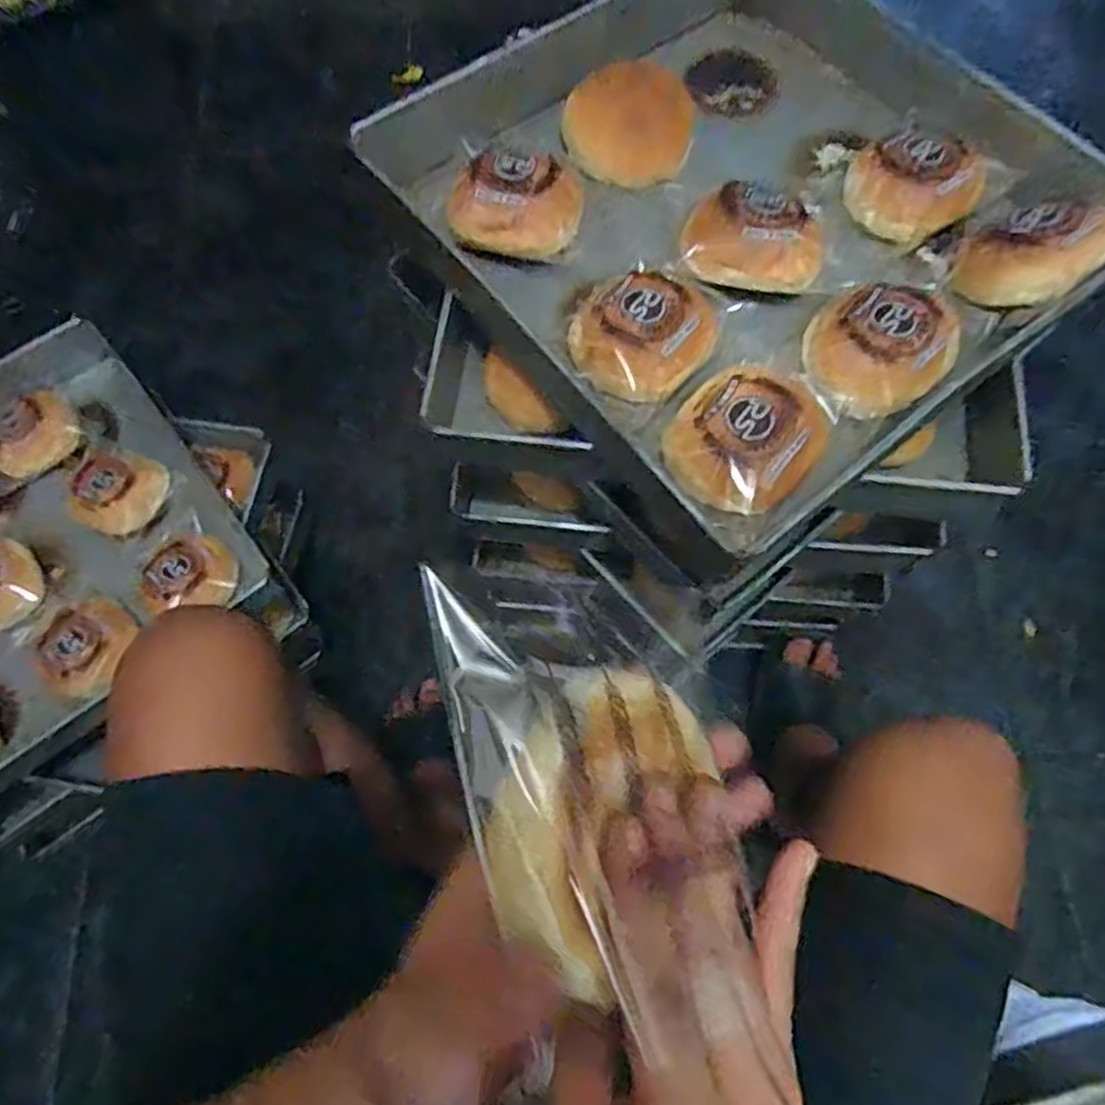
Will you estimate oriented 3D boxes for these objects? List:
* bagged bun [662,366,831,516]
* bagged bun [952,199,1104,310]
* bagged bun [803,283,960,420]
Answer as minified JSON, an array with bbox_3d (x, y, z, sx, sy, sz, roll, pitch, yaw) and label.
[{"bbox_3d":[0.120,-0.071,0.465,0.081,0.034,0.082,0,69,1],"label":"bagged bun"},{"bbox_3d":[0.326,-0.204,0.506,0.087,0.044,0.081,-38,73,-13],"label":"bagged bun"},{"bbox_3d":[0.221,-0.133,0.490,0.092,0.033,0.090,0,69,1],"label":"bagged bun"}]

